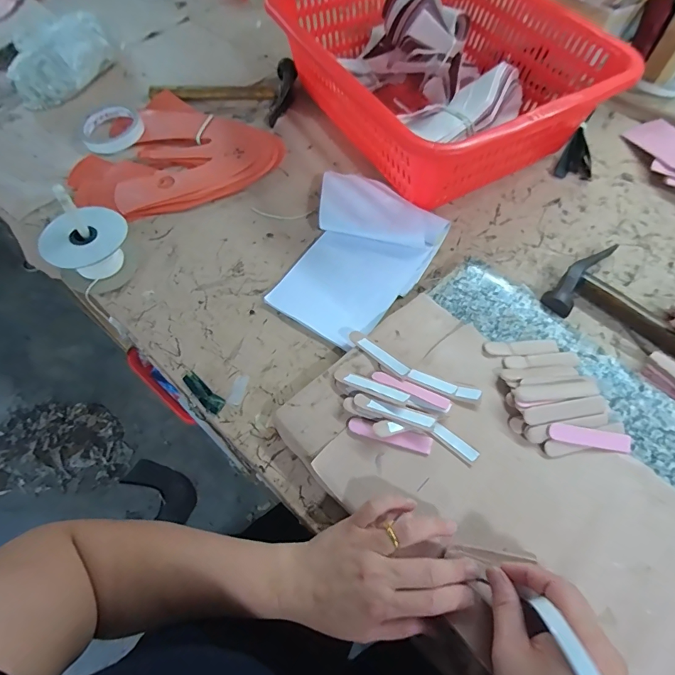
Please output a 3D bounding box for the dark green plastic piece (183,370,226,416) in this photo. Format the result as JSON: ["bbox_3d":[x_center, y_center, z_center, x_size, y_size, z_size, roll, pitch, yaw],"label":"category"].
[{"bbox_3d":[-0.141,0.057,0.431,0.057,0.009,0.018,35,69,18],"label":"dark green plastic piece"}]

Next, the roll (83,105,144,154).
[{"bbox_3d":[-0.345,-0.323,0.638,0.087,0.018,0.087,0,63,1],"label":"roll"}]

